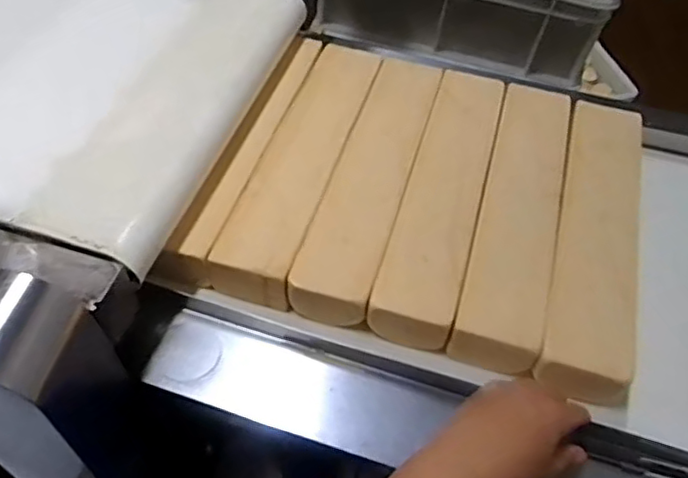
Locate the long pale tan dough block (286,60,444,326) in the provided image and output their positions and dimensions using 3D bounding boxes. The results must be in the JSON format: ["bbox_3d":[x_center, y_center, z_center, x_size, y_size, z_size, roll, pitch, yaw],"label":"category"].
[{"bbox_3d":[0.031,-0.068,0.667,0.081,0.046,0.359,16,52,8],"label":"long pale tan dough block"}]

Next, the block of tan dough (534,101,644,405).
[{"bbox_3d":[0.260,-0.009,0.632,0.087,0.061,0.349,16,52,8],"label":"block of tan dough"}]

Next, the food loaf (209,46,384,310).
[{"bbox_3d":[-0.040,-0.086,0.676,0.079,0.054,0.364,15,52,7],"label":"food loaf"}]

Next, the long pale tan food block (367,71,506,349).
[{"bbox_3d":[0.105,-0.048,0.653,0.076,0.050,0.351,16,52,7],"label":"long pale tan food block"}]

